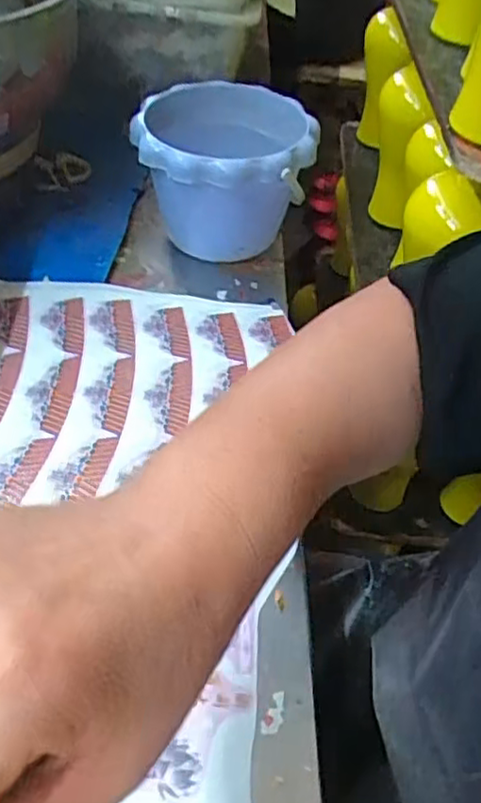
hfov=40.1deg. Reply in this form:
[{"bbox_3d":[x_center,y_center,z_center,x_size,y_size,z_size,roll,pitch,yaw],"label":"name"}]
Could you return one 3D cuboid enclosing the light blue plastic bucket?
[{"bbox_3d":[-0.016,-0.204,0.608,0.149,0.126,0.162,3,47,-3],"label":"light blue plastic bucket"}]

